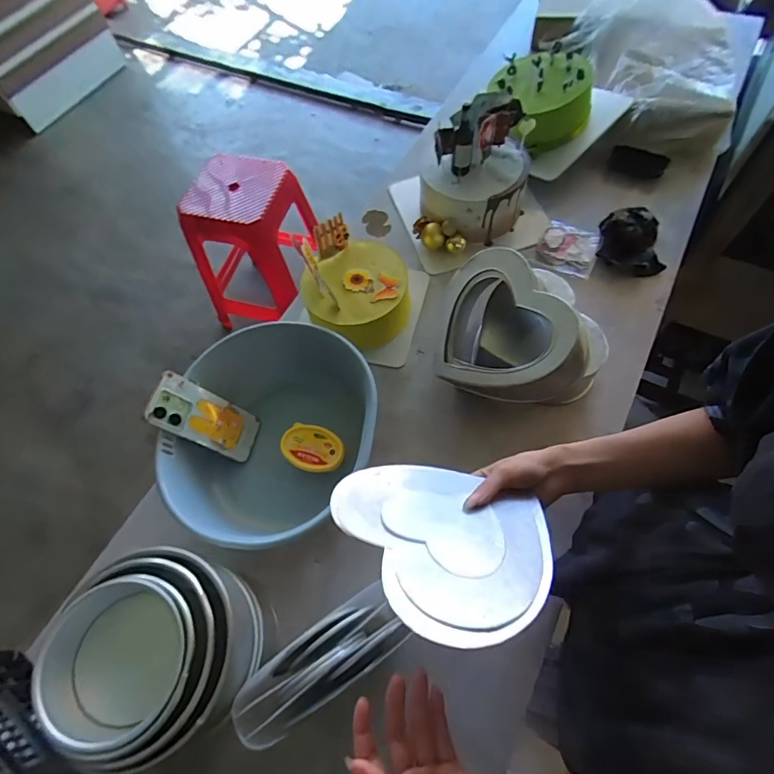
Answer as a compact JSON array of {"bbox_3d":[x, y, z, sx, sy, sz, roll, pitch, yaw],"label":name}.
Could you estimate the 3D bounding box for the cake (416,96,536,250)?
[{"bbox_3d":[0.161,-0.395,0.816,0.190,0.171,0.181,6,64,7],"label":"cake"}]

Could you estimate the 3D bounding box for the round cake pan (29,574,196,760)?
[{"bbox_3d":[-0.257,0.265,0.443,0.136,0.044,0.141,-2,63,4],"label":"round cake pan"}]

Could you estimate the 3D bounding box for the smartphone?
[{"bbox_3d":[-0.259,0.045,0.652,0.006,0.158,0.077,-14,53,43],"label":"smartphone"}]

